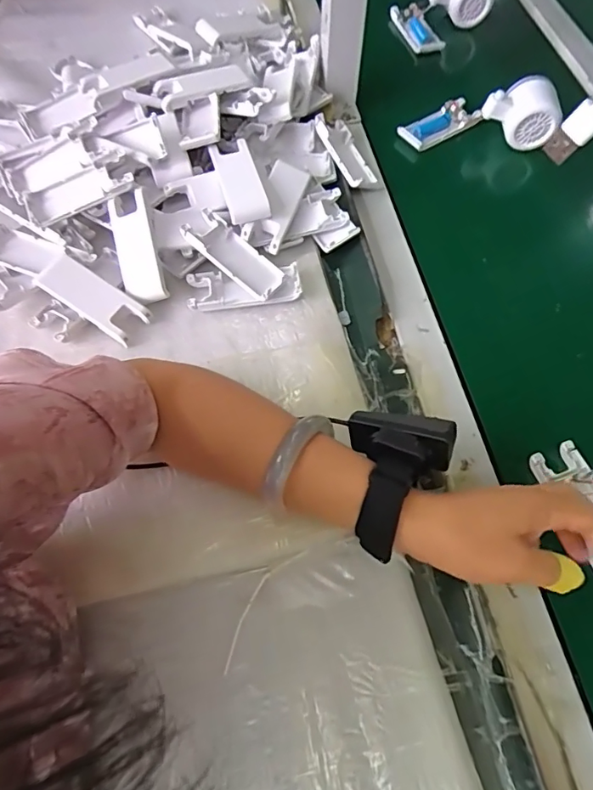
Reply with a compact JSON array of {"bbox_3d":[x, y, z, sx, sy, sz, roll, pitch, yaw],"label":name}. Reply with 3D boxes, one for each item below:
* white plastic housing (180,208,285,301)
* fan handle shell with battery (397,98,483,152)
[{"bbox_3d":[-0.056,-0.130,0.448,0.097,0.016,0.037,39,70,2],"label":"white plastic housing"},{"bbox_3d":[0.170,-0.320,0.570,0.105,0.017,0.038,-30,68,-14],"label":"fan handle shell with battery"}]

